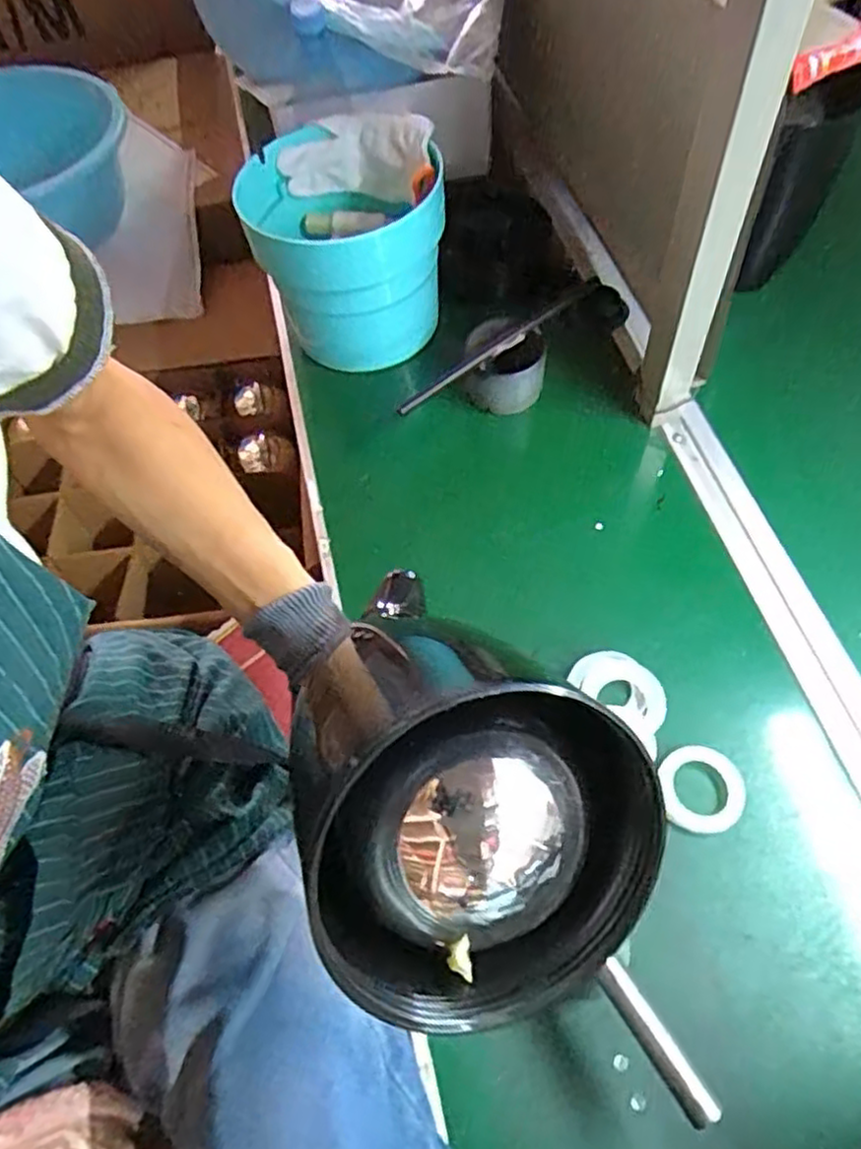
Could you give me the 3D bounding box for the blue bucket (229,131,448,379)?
[{"bbox_3d":[-0.079,-0.315,0.703,0.182,0.148,0.182,-2,59,4],"label":"blue bucket"}]

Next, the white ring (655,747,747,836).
[{"bbox_3d":[0.190,0.149,0.495,0.053,0.014,0.058,-2,59,4],"label":"white ring"}]

